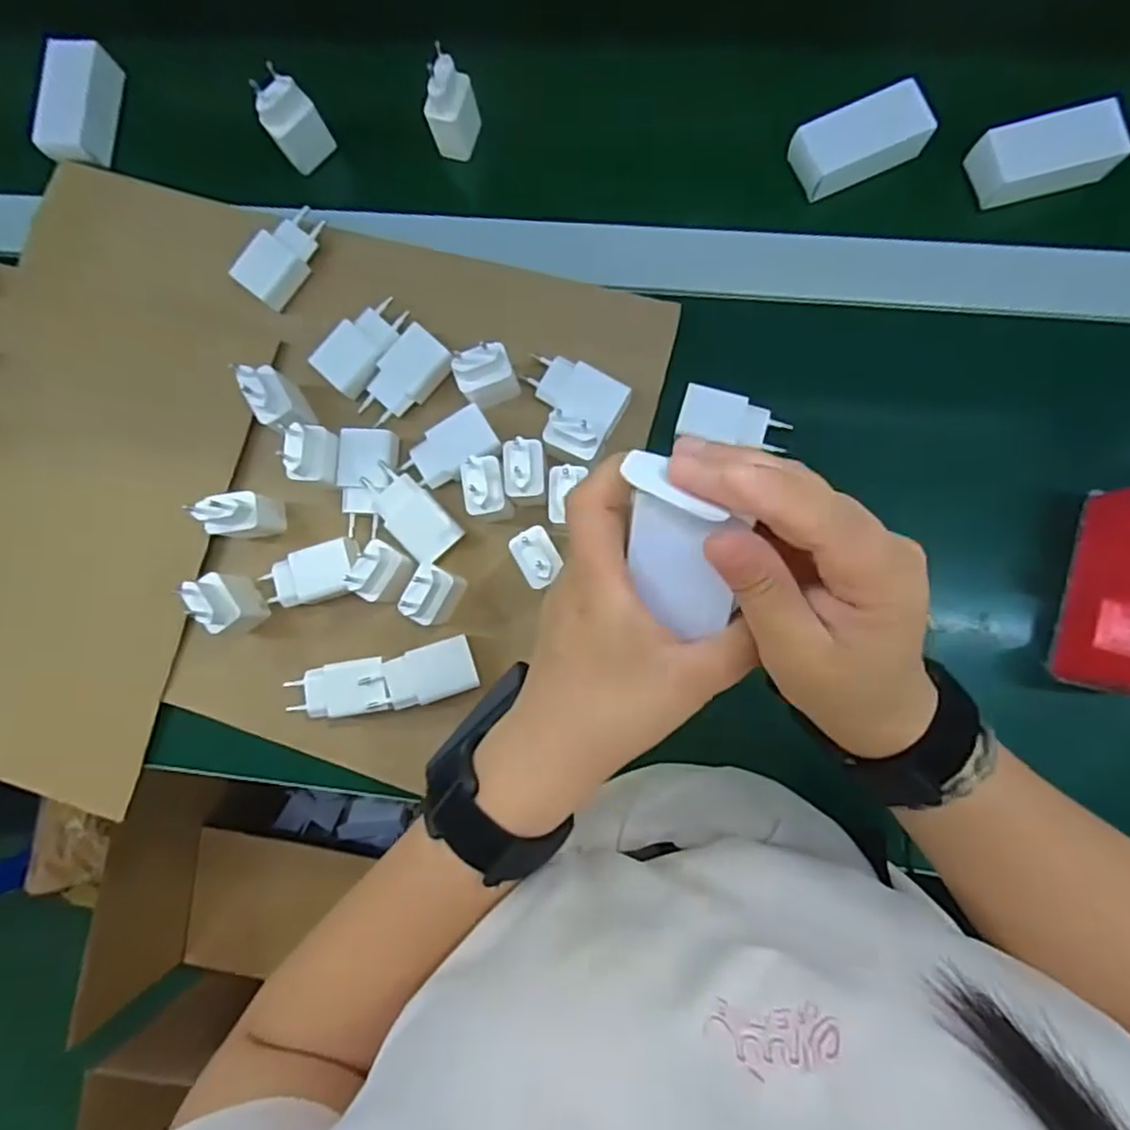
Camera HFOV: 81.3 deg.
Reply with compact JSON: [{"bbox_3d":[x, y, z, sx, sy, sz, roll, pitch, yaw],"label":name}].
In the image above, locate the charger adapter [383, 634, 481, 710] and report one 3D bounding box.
[{"bbox_3d":[-0.095,0.077,0.472,0.064,0.022,0.038,-18,85,3],"label":"charger adapter"}]

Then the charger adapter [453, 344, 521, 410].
[{"bbox_3d":[-0.056,-0.133,0.467,0.039,0.059,0.021,-20,85,3],"label":"charger adapter"}]

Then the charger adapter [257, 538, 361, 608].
[{"bbox_3d":[-0.188,0.008,0.489,0.079,0.020,0.038,-17,85,3],"label":"charger adapter"}]

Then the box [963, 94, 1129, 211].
[{"bbox_3d":[0.353,-0.302,0.484,0.098,0.029,0.051,-16,85,4],"label":"box"}]

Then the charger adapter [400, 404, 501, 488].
[{"bbox_3d":[-0.083,-0.084,0.489,0.067,0.023,0.039,-34,84,2],"label":"charger adapter"}]

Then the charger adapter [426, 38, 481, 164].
[{"bbox_3d":[-0.087,-0.351,0.506,0.027,0.065,0.042,22,88,6],"label":"charger adapter"}]

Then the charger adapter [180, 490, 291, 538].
[{"bbox_3d":[-0.235,-0.037,0.475,0.034,0.068,0.032,4,87,5],"label":"charger adapter"}]

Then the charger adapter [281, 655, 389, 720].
[{"bbox_3d":[-0.166,0.091,0.478,0.080,0.021,0.037,-12,85,4],"label":"charger adapter"}]

